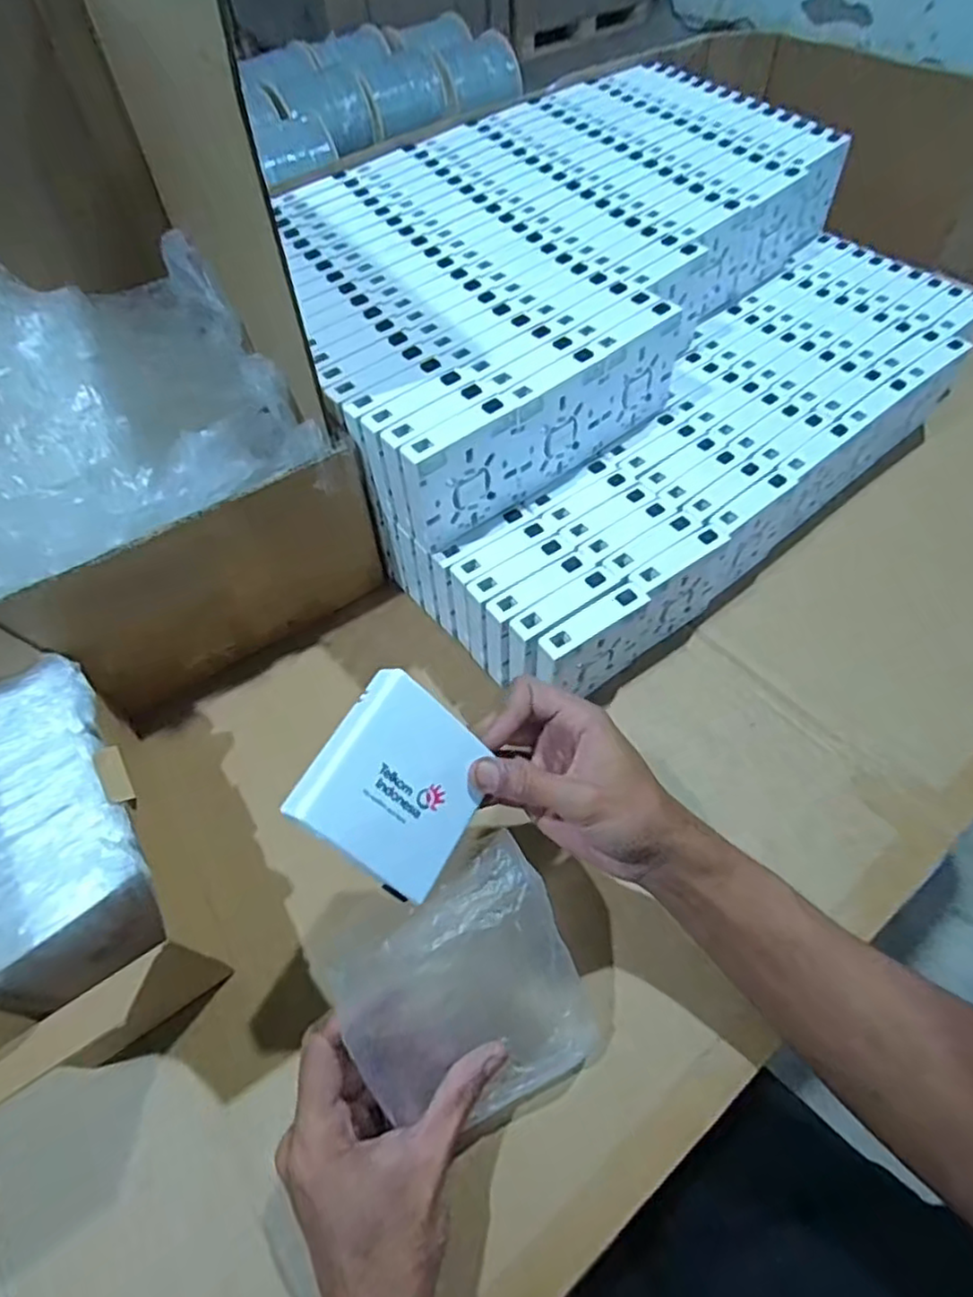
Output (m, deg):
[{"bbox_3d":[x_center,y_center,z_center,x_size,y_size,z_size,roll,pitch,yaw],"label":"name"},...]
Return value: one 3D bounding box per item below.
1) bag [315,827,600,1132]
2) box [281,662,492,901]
[{"bbox_3d":[-0.009,0.176,0.334,0.115,0.017,0.129,-22,102,-20],"label":"bag"},{"bbox_3d":[-0.042,0.069,0.333,0.014,0.085,0.085,-6,43,54],"label":"box"}]

